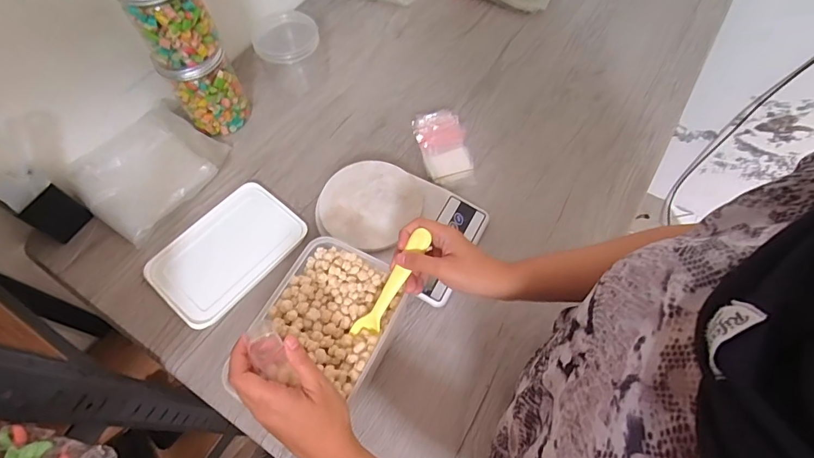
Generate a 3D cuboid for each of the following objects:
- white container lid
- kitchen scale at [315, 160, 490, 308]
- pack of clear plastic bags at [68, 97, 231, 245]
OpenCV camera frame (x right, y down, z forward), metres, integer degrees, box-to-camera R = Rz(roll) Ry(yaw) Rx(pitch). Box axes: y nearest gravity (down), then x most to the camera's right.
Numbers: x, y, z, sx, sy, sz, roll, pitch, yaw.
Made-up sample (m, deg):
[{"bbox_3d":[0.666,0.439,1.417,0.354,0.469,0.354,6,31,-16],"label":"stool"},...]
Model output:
[{"bbox_3d":[-0.237,0.027,0.560,0.124,0.008,0.187,39,69,18],"label":"white container lid"},{"bbox_3d":[-0.012,-0.011,0.558,0.209,0.037,0.149,28,66,14],"label":"kitchen scale"},{"bbox_3d":[-0.353,-0.085,0.593,0.157,0.055,0.186,33,67,16],"label":"pack of clear plastic bags"}]

